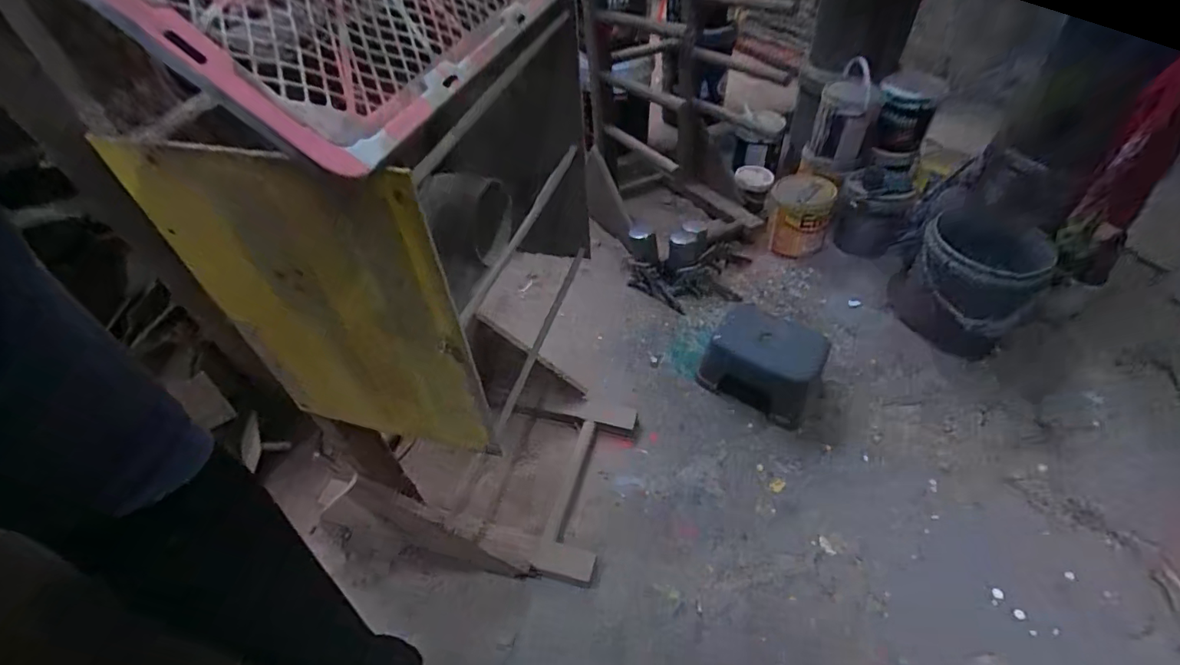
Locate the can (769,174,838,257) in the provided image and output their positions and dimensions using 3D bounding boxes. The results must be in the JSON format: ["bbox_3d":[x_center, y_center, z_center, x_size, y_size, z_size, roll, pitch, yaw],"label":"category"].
[{"bbox_3d":[0.654,-0.368,1.590,0.165,0.196,0.173,-2,46,2],"label":"can"}]

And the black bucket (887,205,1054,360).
[{"bbox_3d":[0.985,-0.134,1.331,0.272,0.258,0.272,-2,46,2],"label":"black bucket"}]

